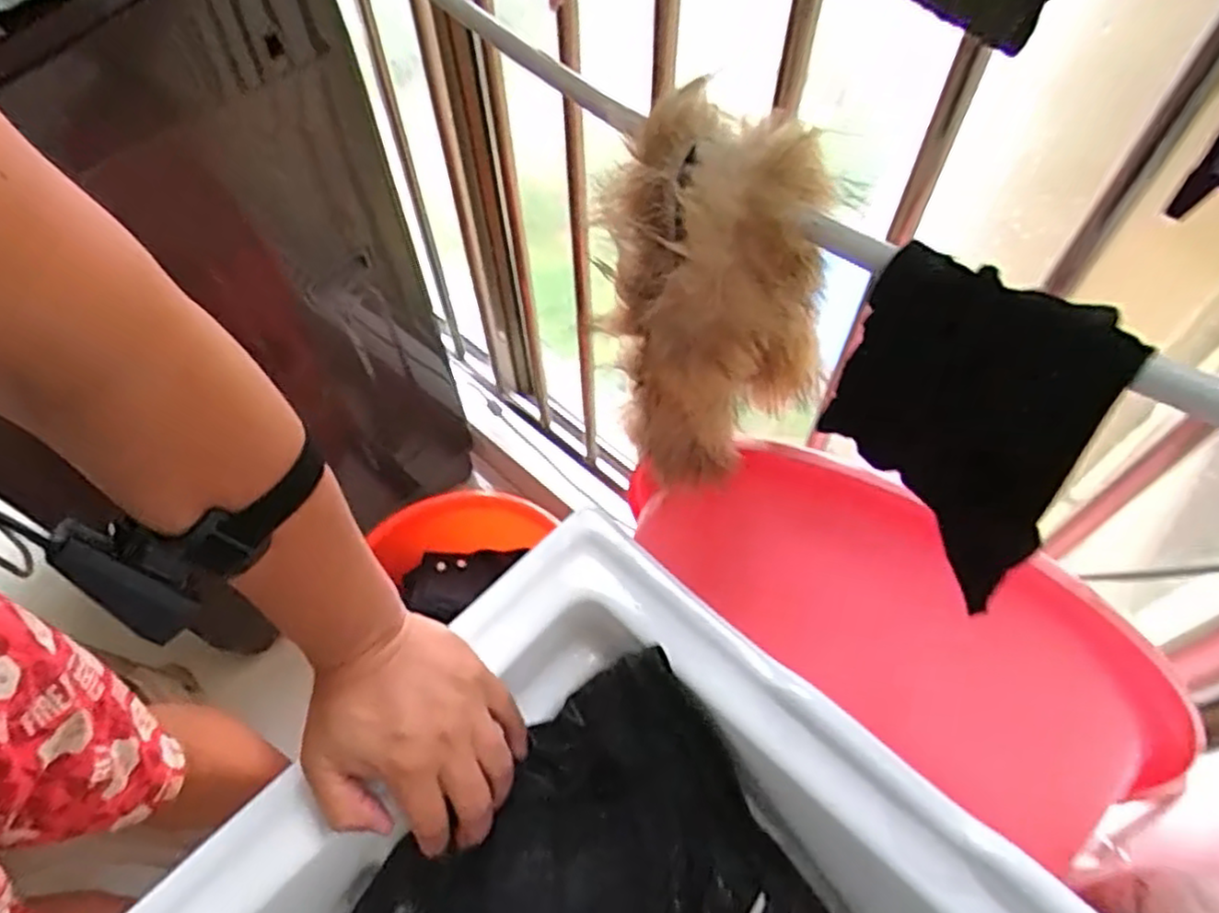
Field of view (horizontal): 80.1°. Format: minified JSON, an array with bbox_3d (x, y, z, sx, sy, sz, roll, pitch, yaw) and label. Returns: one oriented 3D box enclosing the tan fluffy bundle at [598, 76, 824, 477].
[{"bbox_3d":[0.068,-0.106,0.491,0.103,0.249,0.119,-19,60,-10],"label":"tan fluffy bundle"}]

